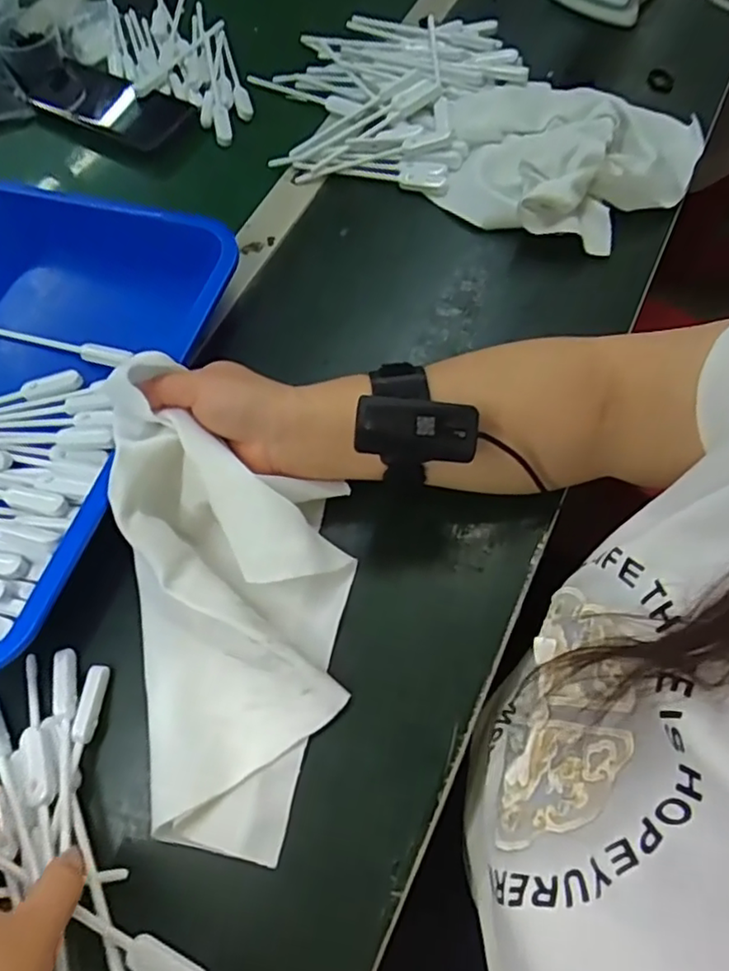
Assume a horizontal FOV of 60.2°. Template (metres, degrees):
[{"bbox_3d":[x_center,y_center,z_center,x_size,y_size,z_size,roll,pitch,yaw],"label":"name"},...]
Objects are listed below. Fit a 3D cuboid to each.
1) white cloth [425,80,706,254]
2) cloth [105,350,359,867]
[{"bbox_3d":[0.173,-0.297,0.556,0.214,0.043,0.207,31,70,14],"label":"white cloth"},{"bbox_3d":[-0.078,0.060,0.367,0.126,0.093,0.267,-8,64,-2],"label":"cloth"}]

